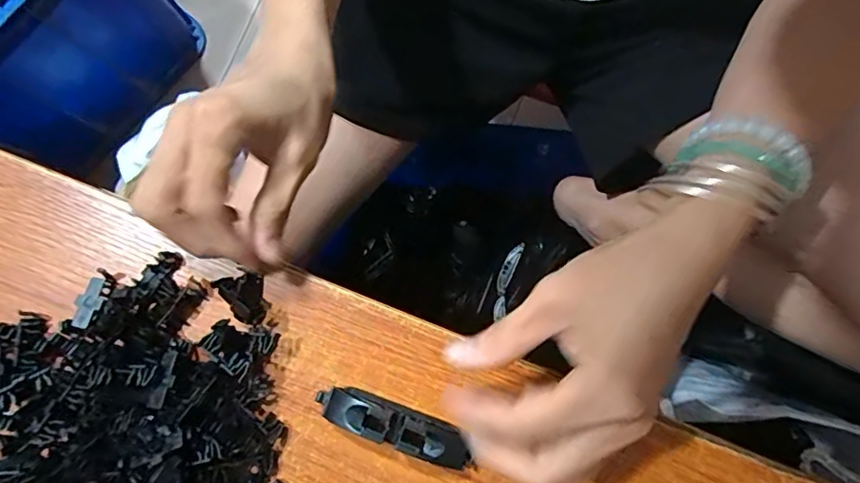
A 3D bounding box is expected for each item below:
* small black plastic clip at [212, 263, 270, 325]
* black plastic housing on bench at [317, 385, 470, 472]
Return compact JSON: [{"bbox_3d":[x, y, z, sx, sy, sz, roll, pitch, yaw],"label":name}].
[{"bbox_3d":[-0.095,0.028,0.278,0.022,0.012,0.029,-33,81,-6],"label":"small black plastic clip"},{"bbox_3d":[-0.017,0.091,0.265,0.079,0.018,0.019,19,83,5],"label":"black plastic housing on bench"}]

